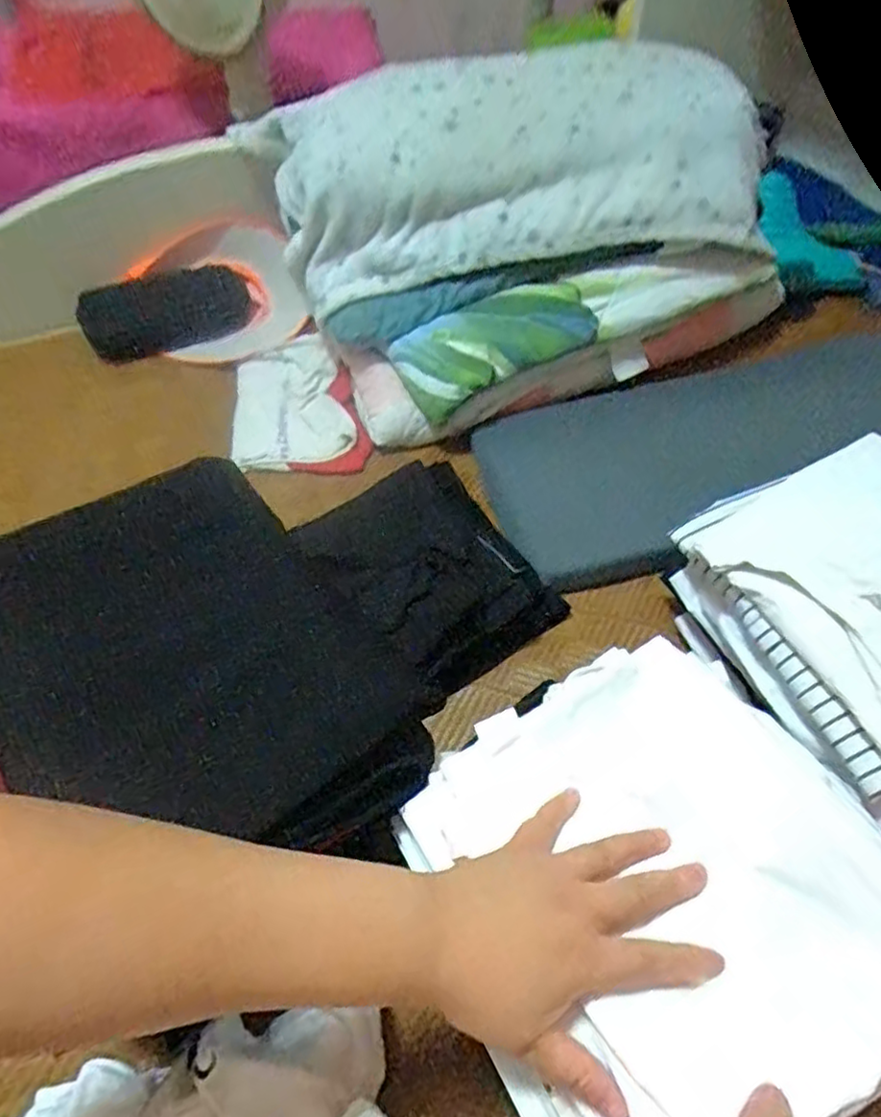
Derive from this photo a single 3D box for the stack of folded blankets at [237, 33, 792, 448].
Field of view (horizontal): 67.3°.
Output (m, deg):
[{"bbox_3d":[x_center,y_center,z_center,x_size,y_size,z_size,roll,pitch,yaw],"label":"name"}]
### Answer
[{"bbox_3d":[0.097,-0.416,0.835,0.541,0.293,0.370,-21,55,-15],"label":"stack of folded blankets"}]

